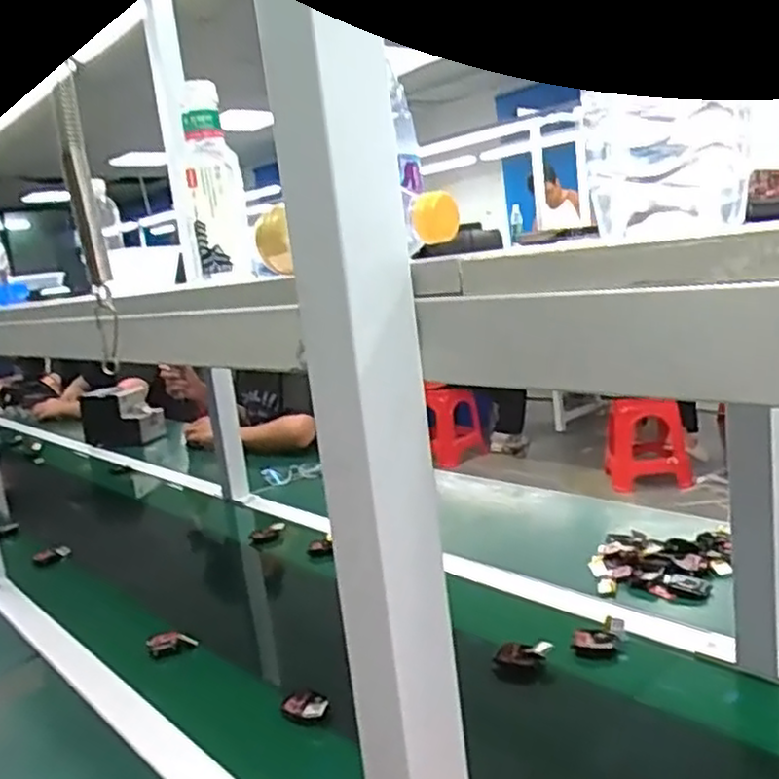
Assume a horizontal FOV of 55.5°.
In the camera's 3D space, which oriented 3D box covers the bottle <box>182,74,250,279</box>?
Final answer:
[{"bbox_3d":[-0.182,-0.218,0.769,0.056,0.197,0.050,-9,10,-12],"label":"bottle"}]

